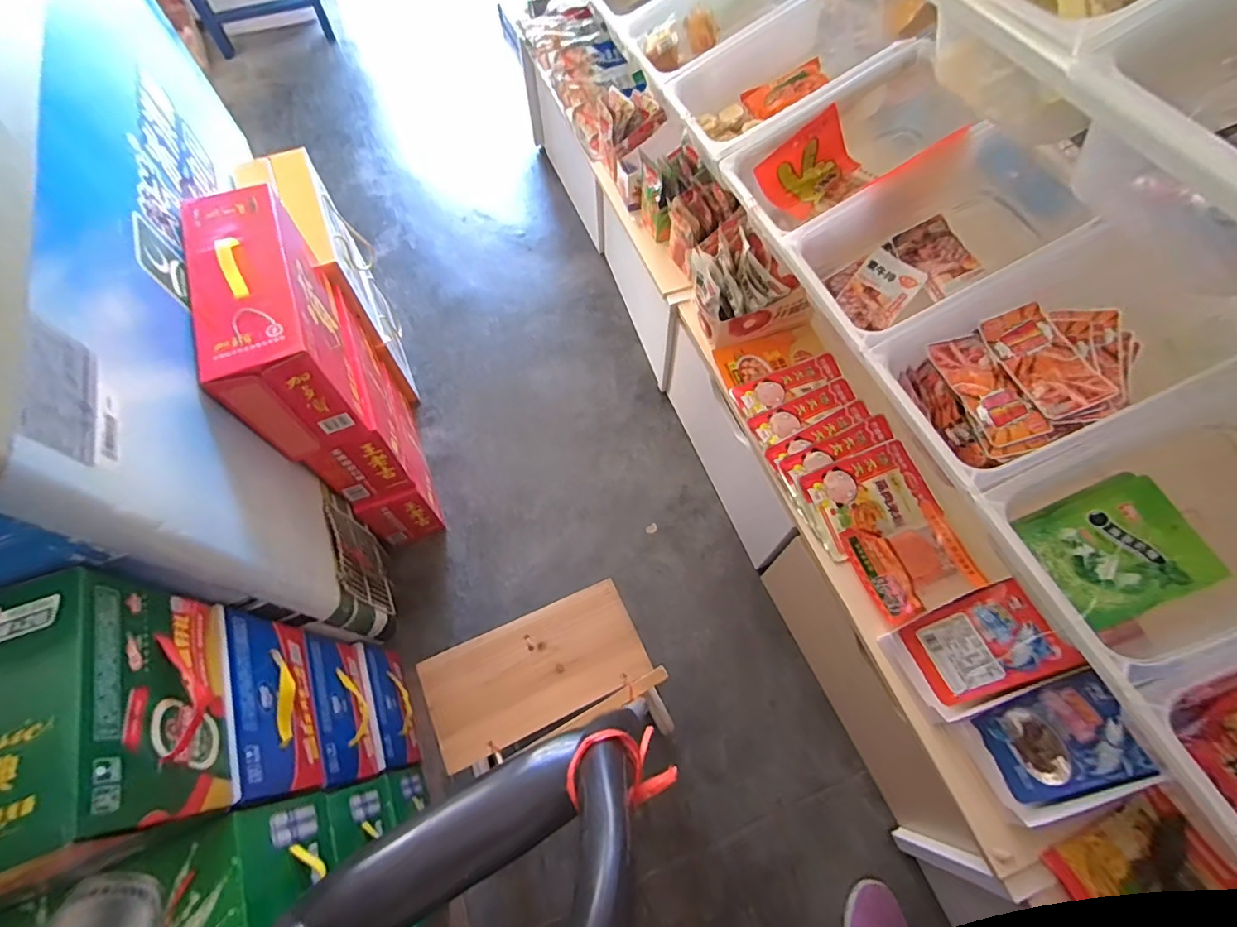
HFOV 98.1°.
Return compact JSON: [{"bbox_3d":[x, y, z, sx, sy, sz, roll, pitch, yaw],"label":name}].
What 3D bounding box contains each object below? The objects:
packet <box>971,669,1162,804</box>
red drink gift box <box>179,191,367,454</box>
[{"bbox_3d":[0.530,0.336,0.644,0.148,0.016,0.115,-36,70,23],"label":"packet"},{"bbox_3d":[-0.494,-0.208,0.777,0.124,0.201,0.333,-21,66,-9],"label":"red drink gift box"}]

